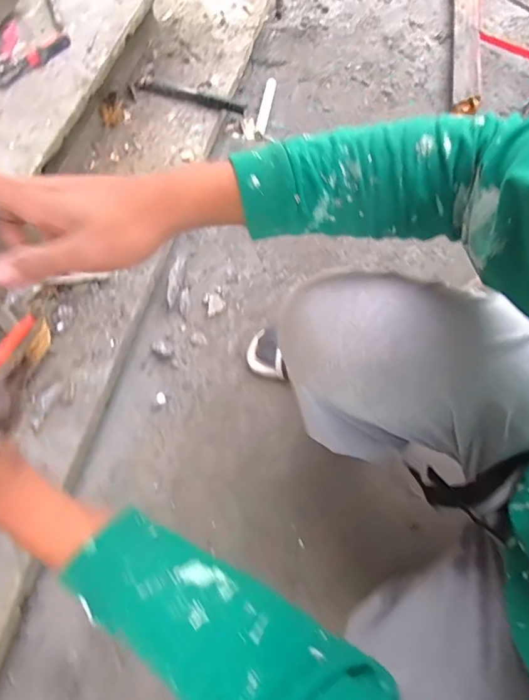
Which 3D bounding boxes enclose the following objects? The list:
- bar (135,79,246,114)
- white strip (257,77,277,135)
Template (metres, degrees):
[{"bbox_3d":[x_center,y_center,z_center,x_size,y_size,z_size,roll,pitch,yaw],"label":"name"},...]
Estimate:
[{"bbox_3d":[-0.190,-0.649,1.097,0.304,0.026,0.029,19,67,10],"label":"bar"},{"bbox_3d":[0.004,-0.698,1.217,0.028,0.014,0.213,14,67,-9],"label":"white strip"}]

